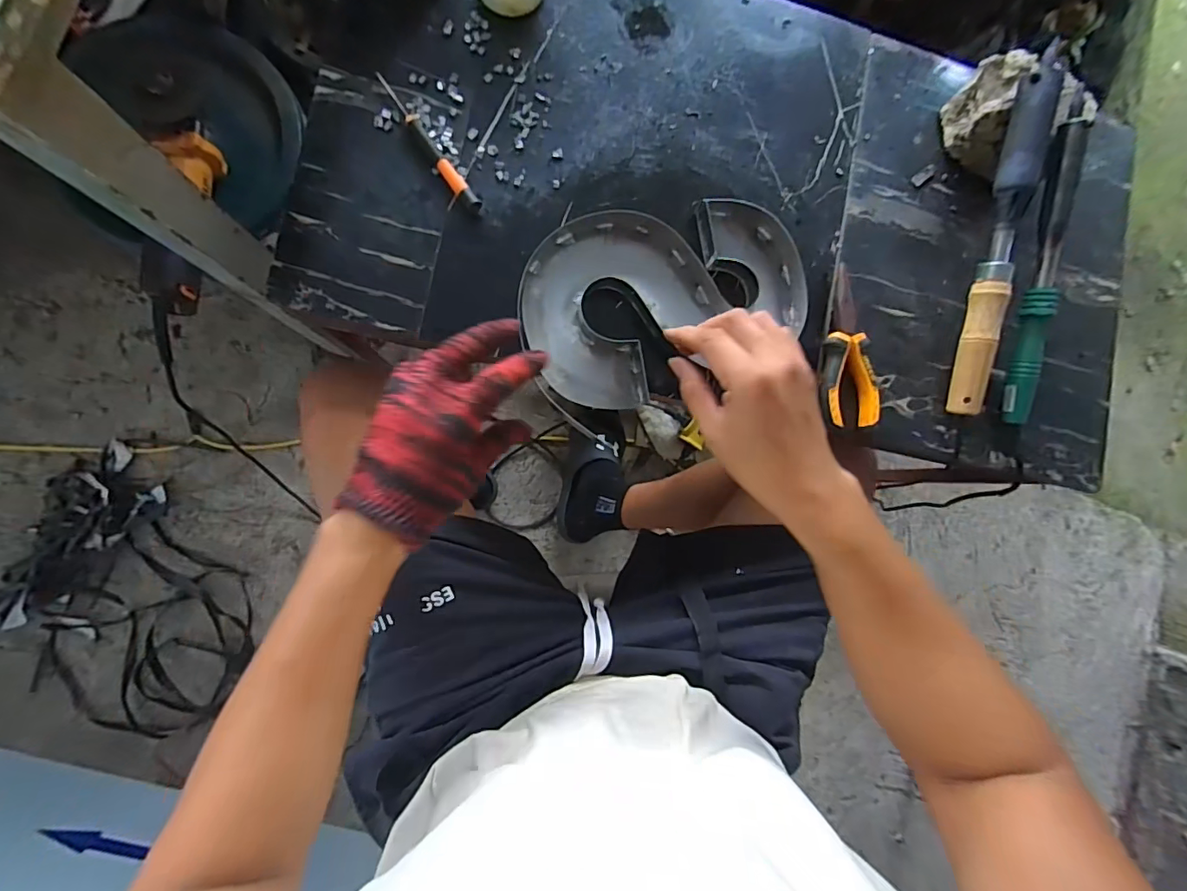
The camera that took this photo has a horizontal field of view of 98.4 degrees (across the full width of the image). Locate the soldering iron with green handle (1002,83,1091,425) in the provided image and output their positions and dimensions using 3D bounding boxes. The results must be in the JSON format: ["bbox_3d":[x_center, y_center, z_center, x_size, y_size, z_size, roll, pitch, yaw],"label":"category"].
[{"bbox_3d":[0.420,-0.166,0.473,0.024,0.024,0.291,1,101,-9],"label":"soldering iron with green handle"}]

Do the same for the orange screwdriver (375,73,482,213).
[{"bbox_3d":[-0.142,-0.261,0.440,0.014,0.012,0.139,-36,93,-9],"label":"orange screwdriver"}]

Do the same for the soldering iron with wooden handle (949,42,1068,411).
[{"bbox_3d":[0.372,-0.186,0.465,0.028,0.027,0.311,5,100,-9],"label":"soldering iron with wooden handle"}]

